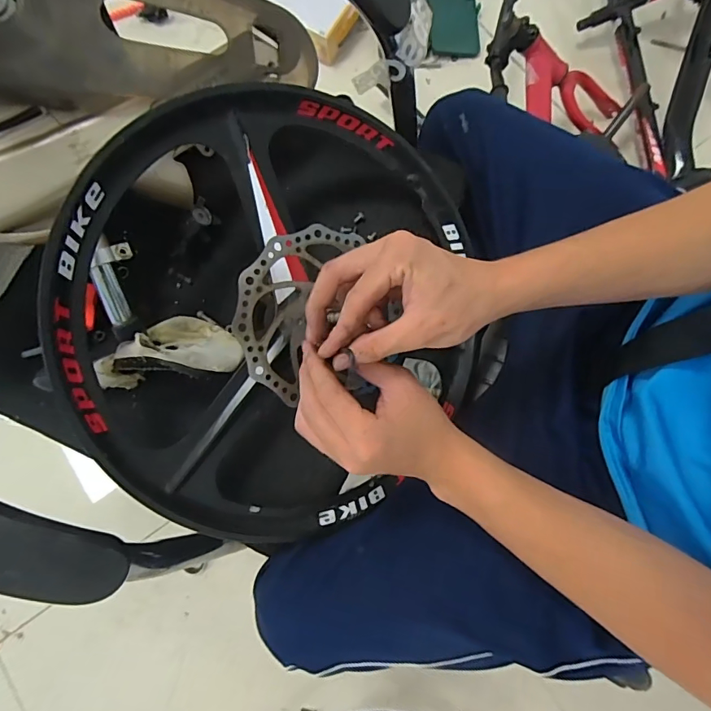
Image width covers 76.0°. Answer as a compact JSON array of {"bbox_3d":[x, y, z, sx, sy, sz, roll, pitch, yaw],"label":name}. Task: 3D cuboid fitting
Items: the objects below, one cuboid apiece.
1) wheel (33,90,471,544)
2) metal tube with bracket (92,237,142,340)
[{"bbox_3d":[-0.050,-0.033,0.411,0.387,0.062,0.401,-2,94,-26],"label":"wheel"},{"bbox_3d":[-0.231,-0.063,0.442,0.026,0.032,0.099,-3,109,0],"label":"metal tube with bracket"}]

